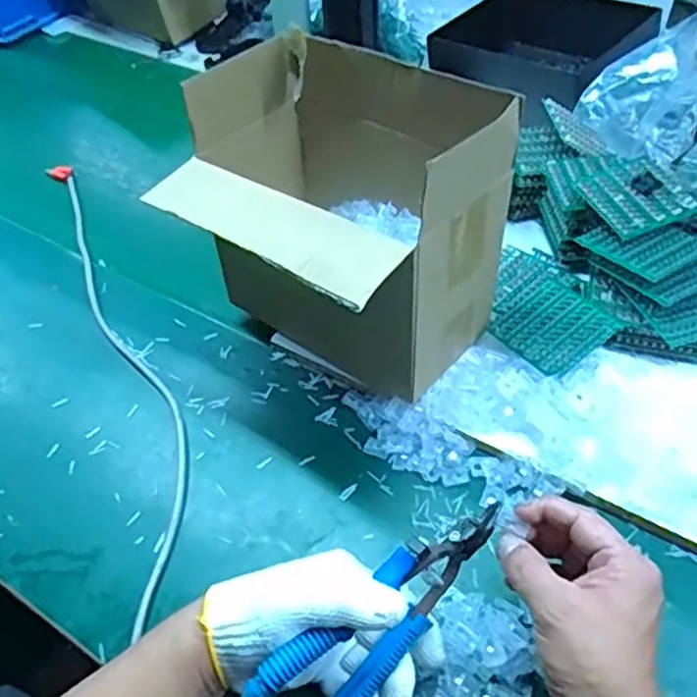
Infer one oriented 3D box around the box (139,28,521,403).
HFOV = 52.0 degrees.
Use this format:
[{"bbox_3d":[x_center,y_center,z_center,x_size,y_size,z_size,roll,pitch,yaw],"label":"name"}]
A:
[{"bbox_3d":[-0.011,-0.095,0.615,0.232,0.242,0.201,32,58,28],"label":"box"}]

